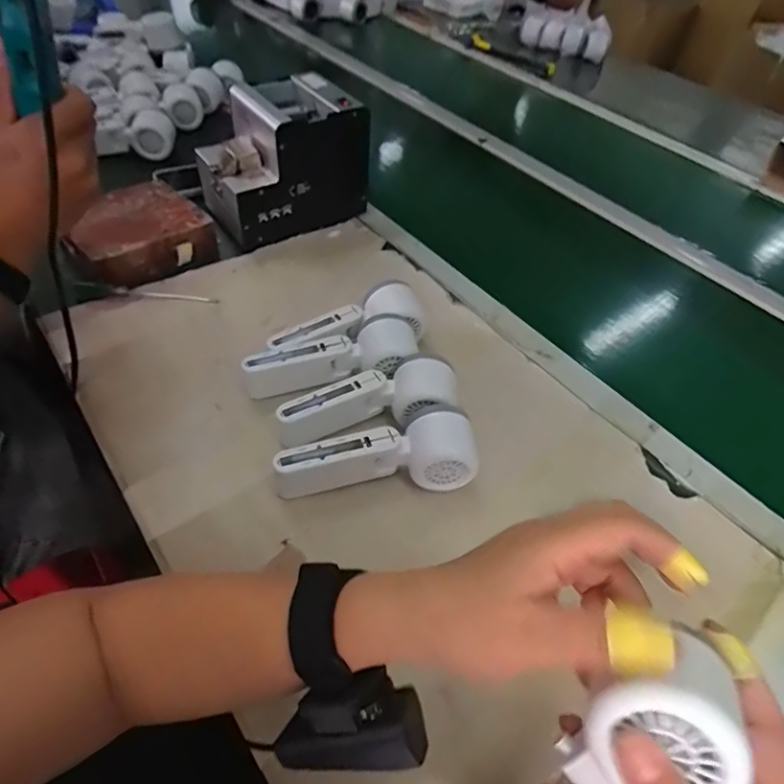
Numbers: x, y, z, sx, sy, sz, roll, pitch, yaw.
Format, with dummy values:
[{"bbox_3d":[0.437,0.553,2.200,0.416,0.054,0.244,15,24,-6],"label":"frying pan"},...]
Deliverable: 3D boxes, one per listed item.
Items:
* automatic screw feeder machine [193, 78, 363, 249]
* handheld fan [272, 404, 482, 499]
[{"bbox_3d":[-0.141,-0.299,0.690,0.190,0.148,0.133,-23,56,-24],"label":"automatic screw feeder machine"},{"bbox_3d":[-0.014,0.054,0.457,0.165,0.066,0.058,-3,50,-9],"label":"handheld fan"}]

